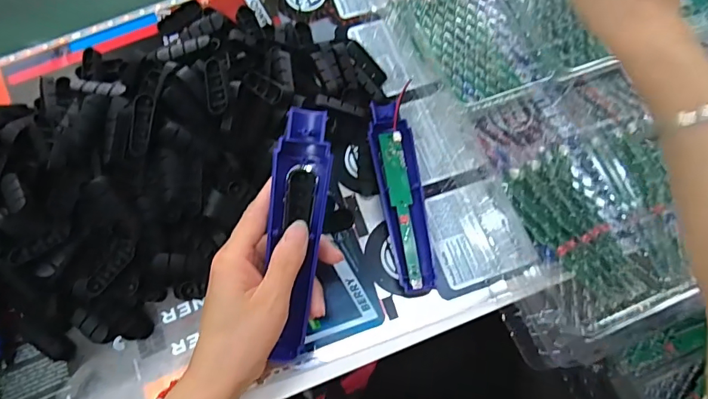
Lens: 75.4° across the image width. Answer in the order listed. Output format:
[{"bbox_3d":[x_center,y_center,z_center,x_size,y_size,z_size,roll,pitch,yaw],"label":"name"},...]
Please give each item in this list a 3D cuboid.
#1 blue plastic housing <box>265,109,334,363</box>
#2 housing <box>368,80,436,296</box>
[{"bbox_3d":[-0.040,0.026,0.325,0.039,0.017,0.175,4,92,0],"label":"blue plastic housing"},{"bbox_3d":[0.043,-0.007,0.401,0.040,0.019,0.172,-10,75,-4],"label":"housing"}]

